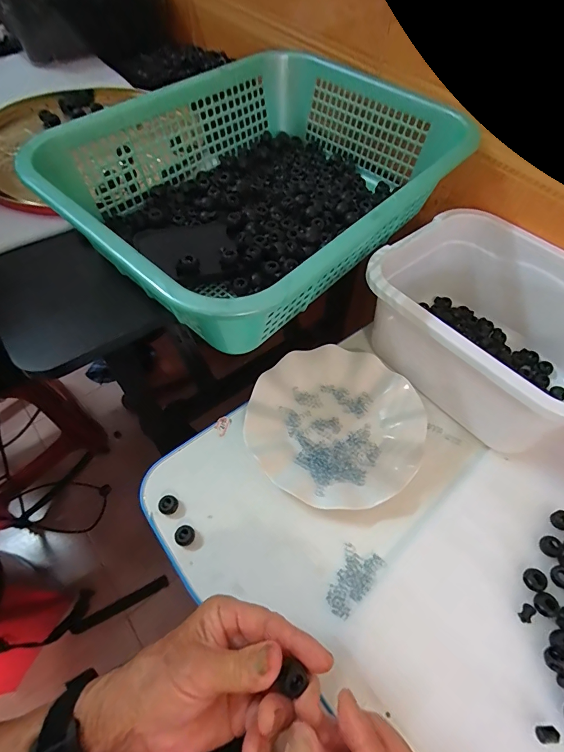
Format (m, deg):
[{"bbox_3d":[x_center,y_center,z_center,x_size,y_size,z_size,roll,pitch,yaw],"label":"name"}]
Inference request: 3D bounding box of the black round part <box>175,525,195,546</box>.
[{"bbox_3d":[-0.089,0.148,0.357,0.017,0.011,0.017,1,57,-1],"label":"black round part"}]

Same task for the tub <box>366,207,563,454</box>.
[{"bbox_3d":[0.219,-0.050,0.415,0.179,0.118,0.242,-35,65,-21],"label":"tub"}]

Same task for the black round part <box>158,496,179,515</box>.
[{"bbox_3d":[-0.108,0.125,0.370,0.017,0.012,0.017,1,57,-1],"label":"black round part"}]

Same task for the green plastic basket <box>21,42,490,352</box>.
[{"bbox_3d":[-0.013,-0.203,0.399,0.369,0.090,0.285,-39,66,-23],"label":"green plastic basket"}]

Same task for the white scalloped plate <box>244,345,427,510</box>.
[{"bbox_3d":[0.057,0.050,0.415,0.177,0.021,0.175,1,57,-1],"label":"white scalloped plate"}]

